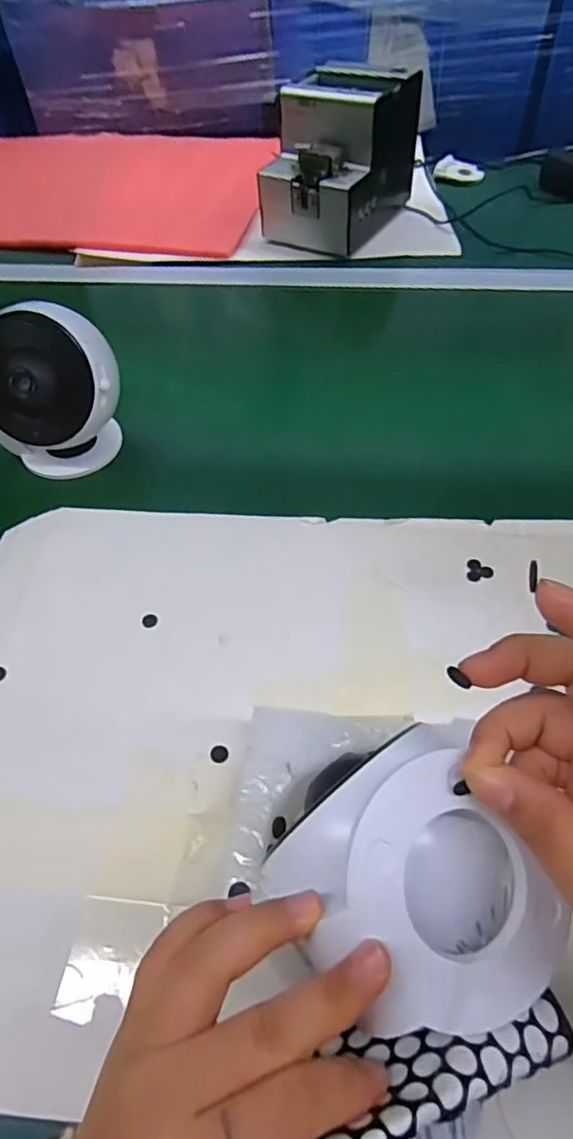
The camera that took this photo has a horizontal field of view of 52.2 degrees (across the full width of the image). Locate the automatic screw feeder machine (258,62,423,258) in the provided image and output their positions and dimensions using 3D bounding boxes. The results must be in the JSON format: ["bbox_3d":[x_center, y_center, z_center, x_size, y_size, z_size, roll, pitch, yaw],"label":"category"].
[{"bbox_3d":[0.067,-0.506,0.723,0.126,0.145,0.192,27,58,20],"label":"automatic screw feeder machine"}]

